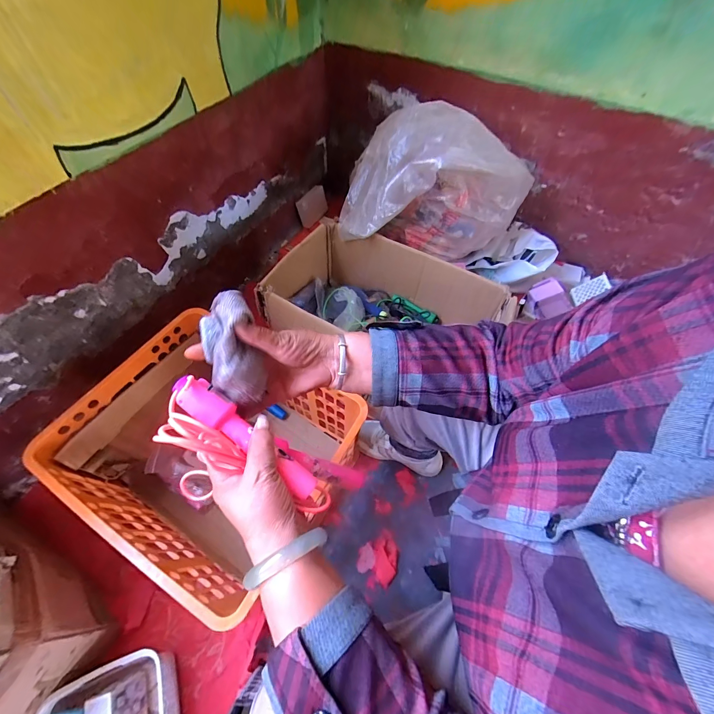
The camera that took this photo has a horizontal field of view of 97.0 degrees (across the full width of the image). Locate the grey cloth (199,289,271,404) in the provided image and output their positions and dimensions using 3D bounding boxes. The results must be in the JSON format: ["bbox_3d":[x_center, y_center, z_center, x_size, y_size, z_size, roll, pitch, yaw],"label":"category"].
[{"bbox_3d":[-0.127,-0.010,0.319,0.054,0.078,0.097,-17,60,-12],"label":"grey cloth"}]

